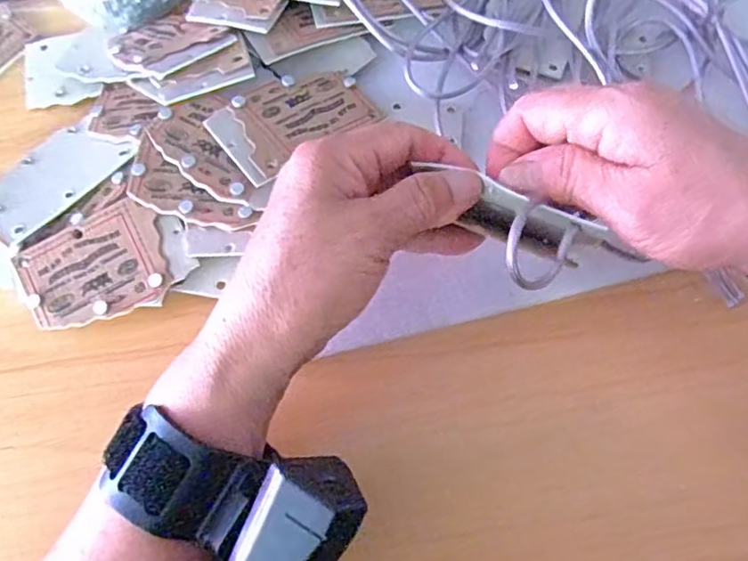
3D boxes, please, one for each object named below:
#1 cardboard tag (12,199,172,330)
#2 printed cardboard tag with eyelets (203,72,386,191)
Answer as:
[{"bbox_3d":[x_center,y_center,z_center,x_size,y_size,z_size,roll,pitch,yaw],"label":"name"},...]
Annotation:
[{"bbox_3d":[-0.142,-0.006,0.302,0.072,0.005,0.054,-26,76,-3],"label":"cardboard tag"},{"bbox_3d":[-0.043,-0.088,0.318,0.083,0.006,0.051,-35,72,-23],"label":"printed cardboard tag with eyelets"}]

